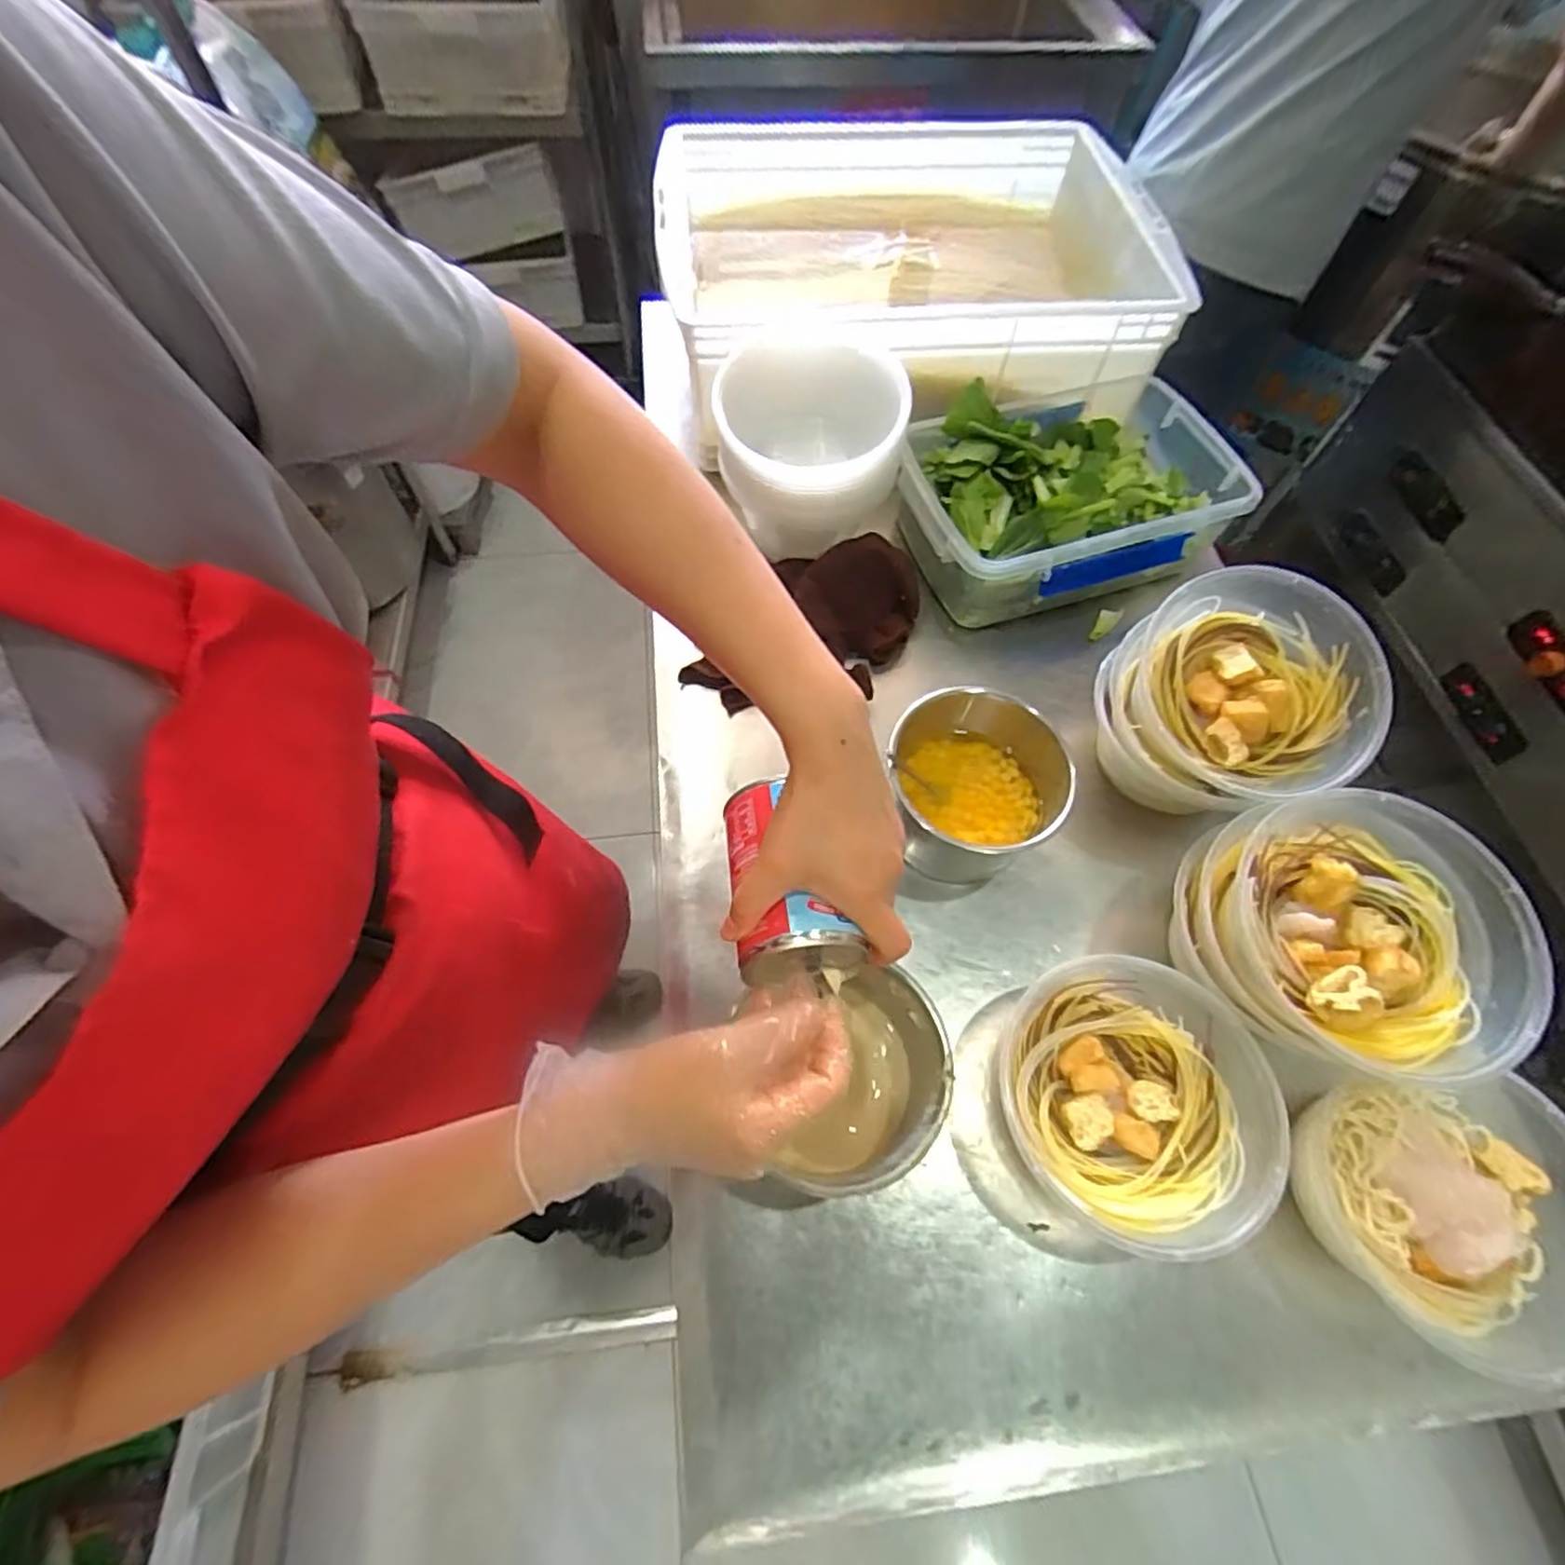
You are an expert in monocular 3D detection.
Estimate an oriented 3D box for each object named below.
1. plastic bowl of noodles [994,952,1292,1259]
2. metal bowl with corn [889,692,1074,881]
[{"bbox_3d":[0.224,0.206,0.453,0.155,0.068,0.161,1,62,-2],"label":"plastic bowl of noodles"},{"bbox_3d":[0.145,0.001,0.543,0.141,0.090,0.129,1,62,-2],"label":"metal bowl with corn"}]

